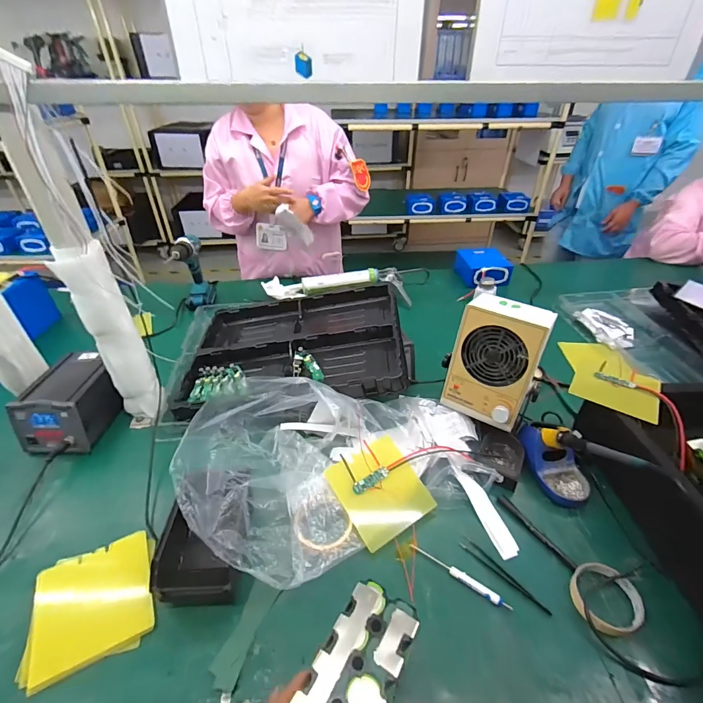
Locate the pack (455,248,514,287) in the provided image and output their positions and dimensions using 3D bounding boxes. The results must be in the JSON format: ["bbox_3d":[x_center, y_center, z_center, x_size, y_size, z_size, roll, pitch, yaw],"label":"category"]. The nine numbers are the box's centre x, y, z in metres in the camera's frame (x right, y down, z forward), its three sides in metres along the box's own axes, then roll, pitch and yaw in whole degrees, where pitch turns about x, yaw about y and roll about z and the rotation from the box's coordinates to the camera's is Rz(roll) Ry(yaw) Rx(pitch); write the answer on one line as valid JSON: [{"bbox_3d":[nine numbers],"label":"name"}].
[{"bbox_3d":[0.443,-0.284,1.257,0.151,0.076,0.177,-4,38,-5],"label":"pack"}]

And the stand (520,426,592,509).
[{"bbox_3d":[0.353,0.181,0.650,0.079,0.078,0.145,-15,40,-19],"label":"stand"}]

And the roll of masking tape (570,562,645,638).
[{"bbox_3d":[0.341,0.332,0.502,0.087,0.018,0.083,0,38,0],"label":"roll of masking tape"}]

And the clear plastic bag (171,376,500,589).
[{"bbox_3d":[-0.012,0.159,0.625,0.501,0.133,0.295,-17,41,-21],"label":"clear plastic bag"}]

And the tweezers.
[{"bbox_3d":[0.218,0.317,0.534,0.019,0.008,0.132,-31,47,-33],"label":"tweezers"}]

